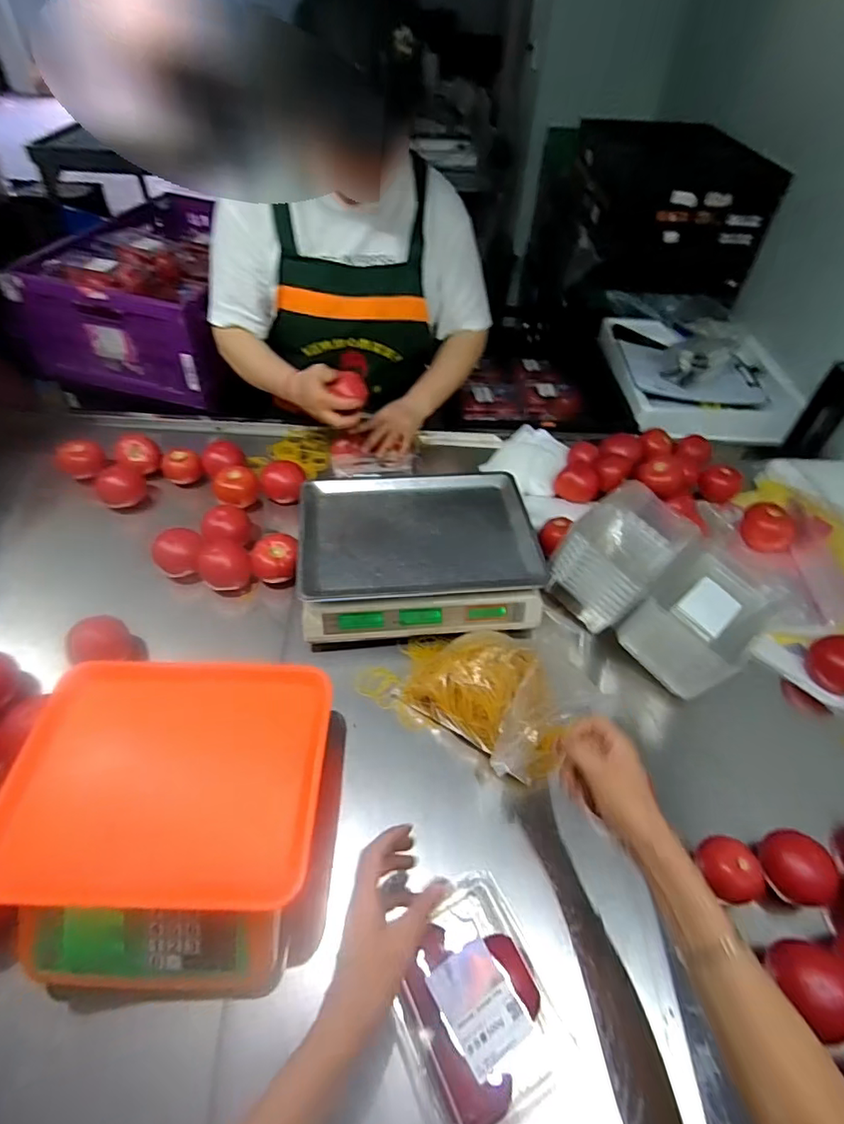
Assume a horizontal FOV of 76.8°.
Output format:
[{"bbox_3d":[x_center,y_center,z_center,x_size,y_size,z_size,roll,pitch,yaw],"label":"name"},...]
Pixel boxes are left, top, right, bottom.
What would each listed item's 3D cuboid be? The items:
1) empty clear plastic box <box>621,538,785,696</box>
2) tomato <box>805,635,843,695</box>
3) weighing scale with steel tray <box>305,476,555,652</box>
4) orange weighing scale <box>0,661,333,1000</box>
[{"bbox_3d":[0.403,0.077,0.760,0.200,0.102,0.137,-34,58,-28],"label":"empty clear plastic box"},{"bbox_3d":[0.597,0.140,0.752,0.071,0.062,0.082,-28,55,-24],"label":"tomato"},{"bbox_3d":[-0.007,-0.015,0.806,0.345,0.086,0.263,-3,49,-5],"label":"weighing scale with steel tray"},{"bbox_3d":[-0.253,0.250,0.541,0.301,0.113,0.283,2,49,-1],"label":"orange weighing scale"}]

